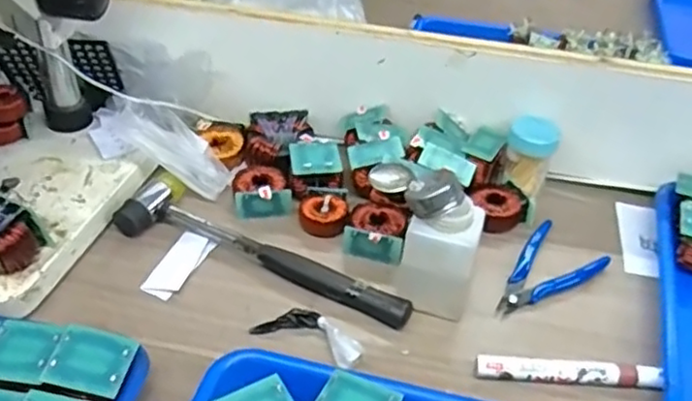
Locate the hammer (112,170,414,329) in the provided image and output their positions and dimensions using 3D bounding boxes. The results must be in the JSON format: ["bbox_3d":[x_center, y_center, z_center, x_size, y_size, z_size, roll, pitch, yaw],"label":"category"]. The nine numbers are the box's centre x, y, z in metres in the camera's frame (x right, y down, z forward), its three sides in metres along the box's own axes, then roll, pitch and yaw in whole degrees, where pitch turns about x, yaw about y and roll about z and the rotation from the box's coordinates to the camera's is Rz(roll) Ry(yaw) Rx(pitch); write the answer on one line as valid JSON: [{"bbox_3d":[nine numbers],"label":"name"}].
[{"bbox_3d":[-0.069,0.043,0.553,0.263,0.026,0.066,19,41,19],"label":"hammer"}]

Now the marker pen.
[{"bbox_3d":[0.160,0.126,0.476,0.131,0.017,0.014,4,39,1],"label":"marker pen"}]

